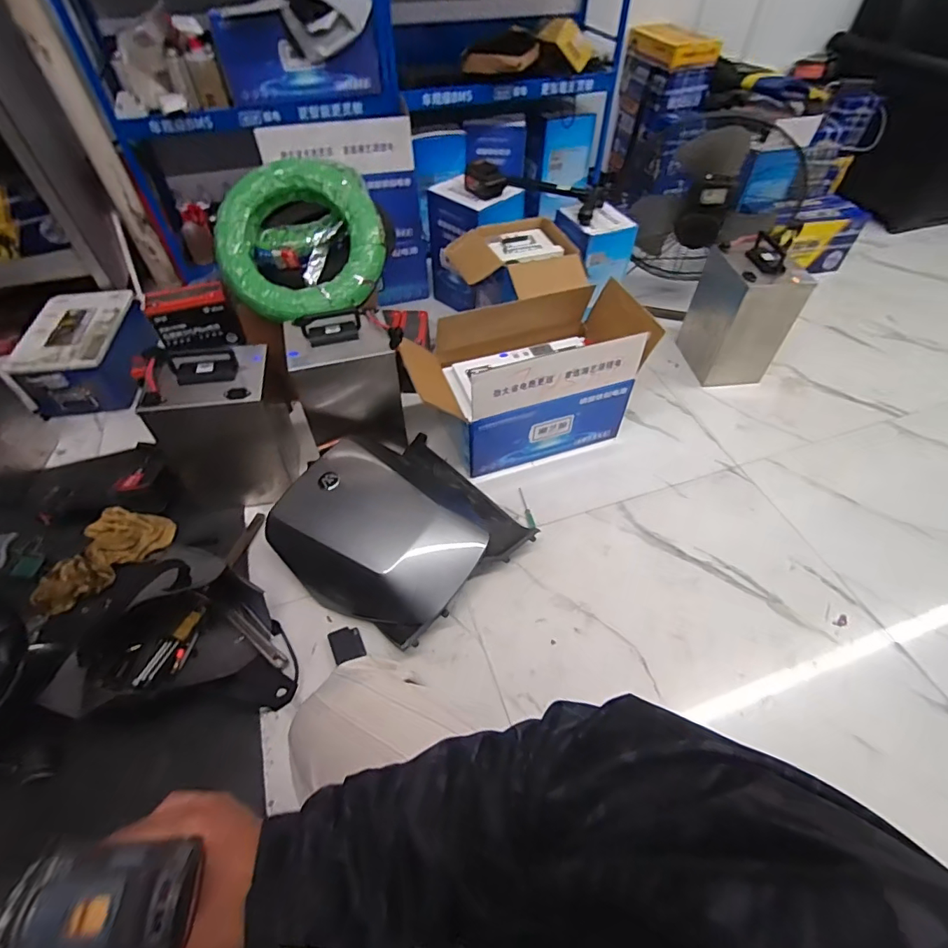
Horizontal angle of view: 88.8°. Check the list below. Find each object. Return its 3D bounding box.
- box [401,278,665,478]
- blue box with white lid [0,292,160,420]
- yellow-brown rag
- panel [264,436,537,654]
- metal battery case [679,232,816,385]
[{"bbox_3d":[0.125,-0.235,1.236,0.566,0.323,0.292,-15,53,-12],"label":"box"},{"bbox_3d":[-1.090,-0.355,1.390,0.294,0.178,0.346,-7,52,-6],"label":"blue box with white lid"},{"bbox_3d":[-0.814,0.173,1.058,0.146,0.084,0.276,33,58,23],"label":"yellow-brown rag"},{"bbox_3d":[-0.190,0.090,1.076,0.500,0.157,0.439,38,60,26],"label":"panel"},{"bbox_3d":[0.752,-0.466,1.381,0.189,0.341,0.249,-6,52,-5],"label":"metal battery case"}]

